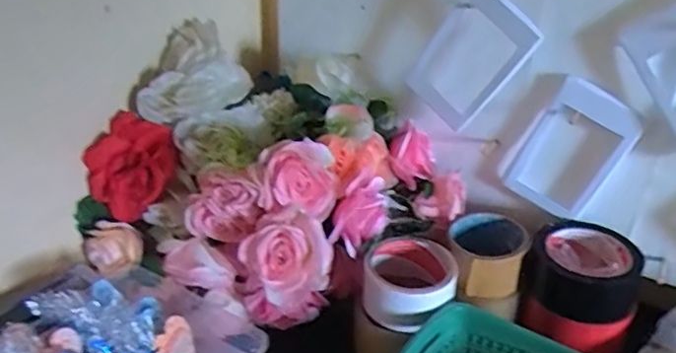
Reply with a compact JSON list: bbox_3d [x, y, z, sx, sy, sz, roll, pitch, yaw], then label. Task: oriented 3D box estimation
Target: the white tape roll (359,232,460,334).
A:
[{"bbox_3d":[0.074,0.101,0.595,0.088,0.041,0.110,14,32,22],"label":"white tape roll"}]

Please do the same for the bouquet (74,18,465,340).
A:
[{"bbox_3d":[-0.068,0.001,0.656,0.361,0.224,0.247,15,33,24],"label":"bouquet"}]

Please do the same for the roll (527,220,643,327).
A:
[{"bbox_3d":[0.255,0.098,0.612,0.096,0.066,0.093,1,30,0],"label":"roll"}]

